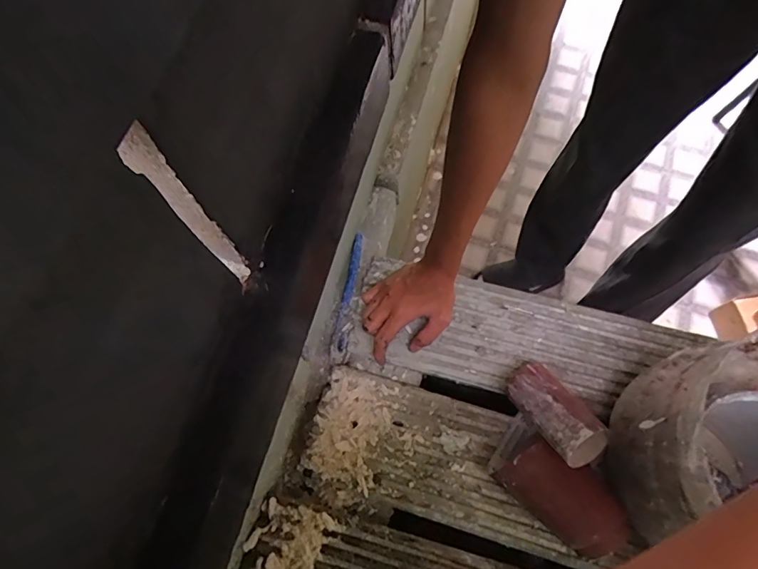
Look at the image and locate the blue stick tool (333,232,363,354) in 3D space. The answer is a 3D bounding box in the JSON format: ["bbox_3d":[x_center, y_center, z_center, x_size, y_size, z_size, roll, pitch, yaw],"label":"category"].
[{"bbox_3d":[-0.043,0.007,0.641,0.018,0.018,0.182,7,70,5],"label":"blue stick tool"}]

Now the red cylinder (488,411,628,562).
[{"bbox_3d":[0.191,0.221,0.496,0.078,0.086,0.138,-43,73,-13],"label":"red cylinder"}]

